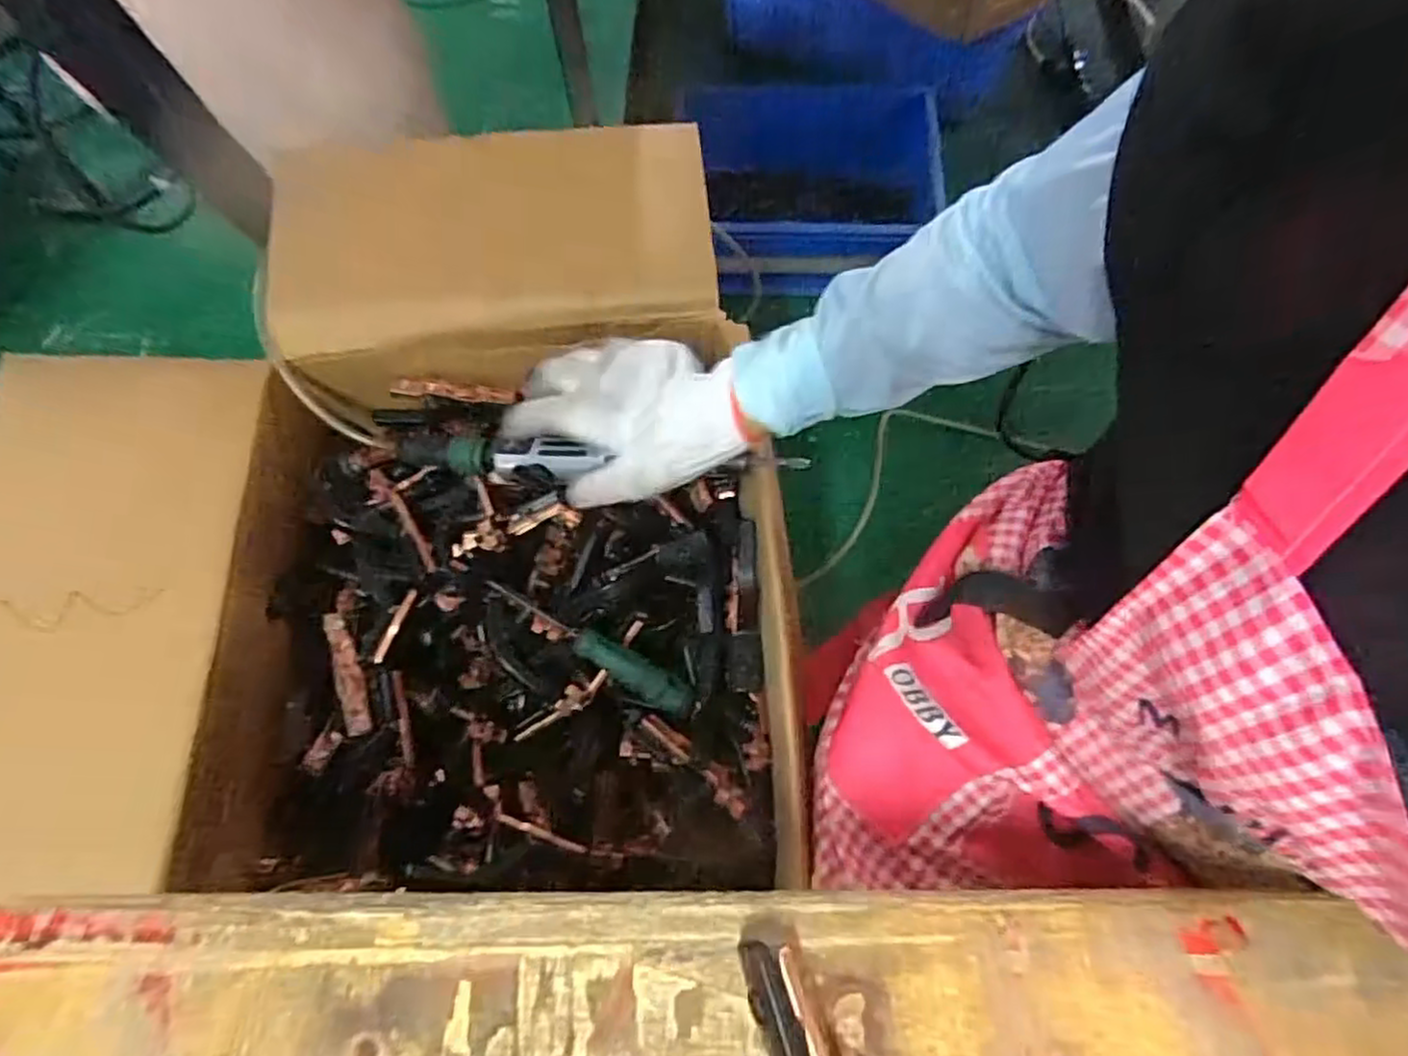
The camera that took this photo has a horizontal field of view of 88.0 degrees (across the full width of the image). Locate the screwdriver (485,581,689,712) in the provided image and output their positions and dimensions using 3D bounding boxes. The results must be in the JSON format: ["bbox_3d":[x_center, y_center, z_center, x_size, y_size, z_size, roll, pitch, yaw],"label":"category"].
[{"bbox_3d":[-0.081,0.085,0.525,0.163,0.025,0.023,30,71,2],"label":"screwdriver"}]

